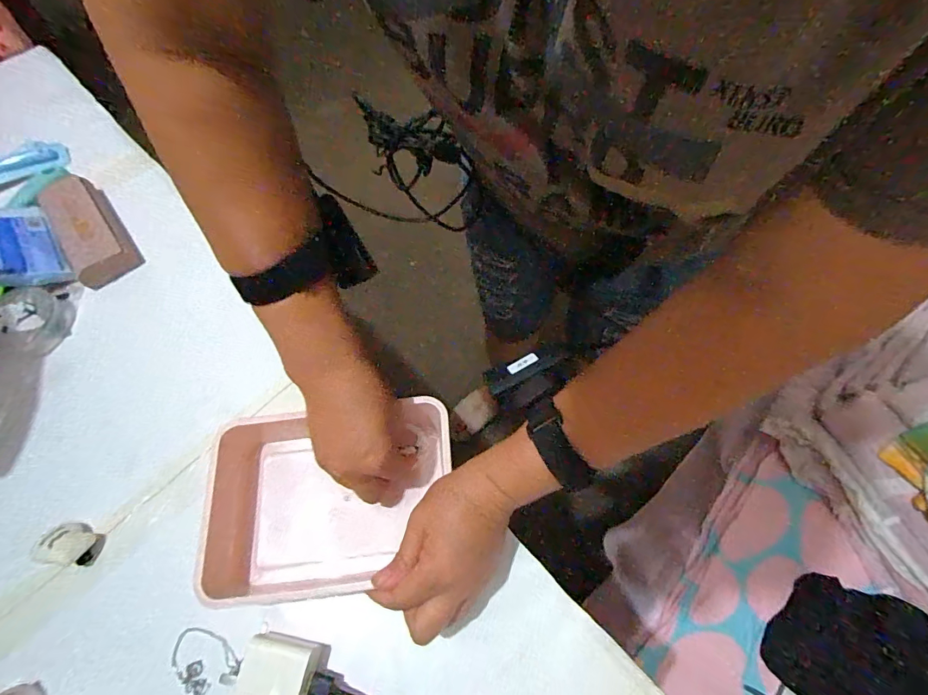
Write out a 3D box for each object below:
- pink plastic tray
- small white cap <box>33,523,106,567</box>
[{"bbox_3d":[-0.122,0.130,0.382,0.222,0.060,0.160,-5,65,0],"label":"pink plastic tray"},{"bbox_3d":[-0.344,0.172,0.378,0.042,0.027,0.033,2,66,3],"label":"small white cap"}]

